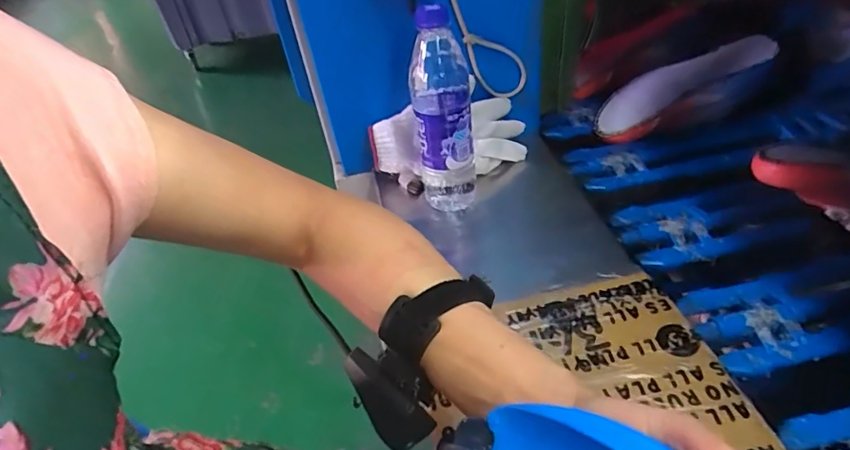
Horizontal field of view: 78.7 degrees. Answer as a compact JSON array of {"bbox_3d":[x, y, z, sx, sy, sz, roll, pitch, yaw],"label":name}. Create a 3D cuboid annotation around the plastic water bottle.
[{"bbox_3d":[0.019,-0.113,0.553,0.060,0.217,0.053,-6,41,3],"label":"plastic water bottle"}]

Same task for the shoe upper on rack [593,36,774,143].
[{"bbox_3d":[0.351,-0.181,0.711,0.231,0.067,0.065,-24,36,23],"label":"shoe upper on rack"}]

